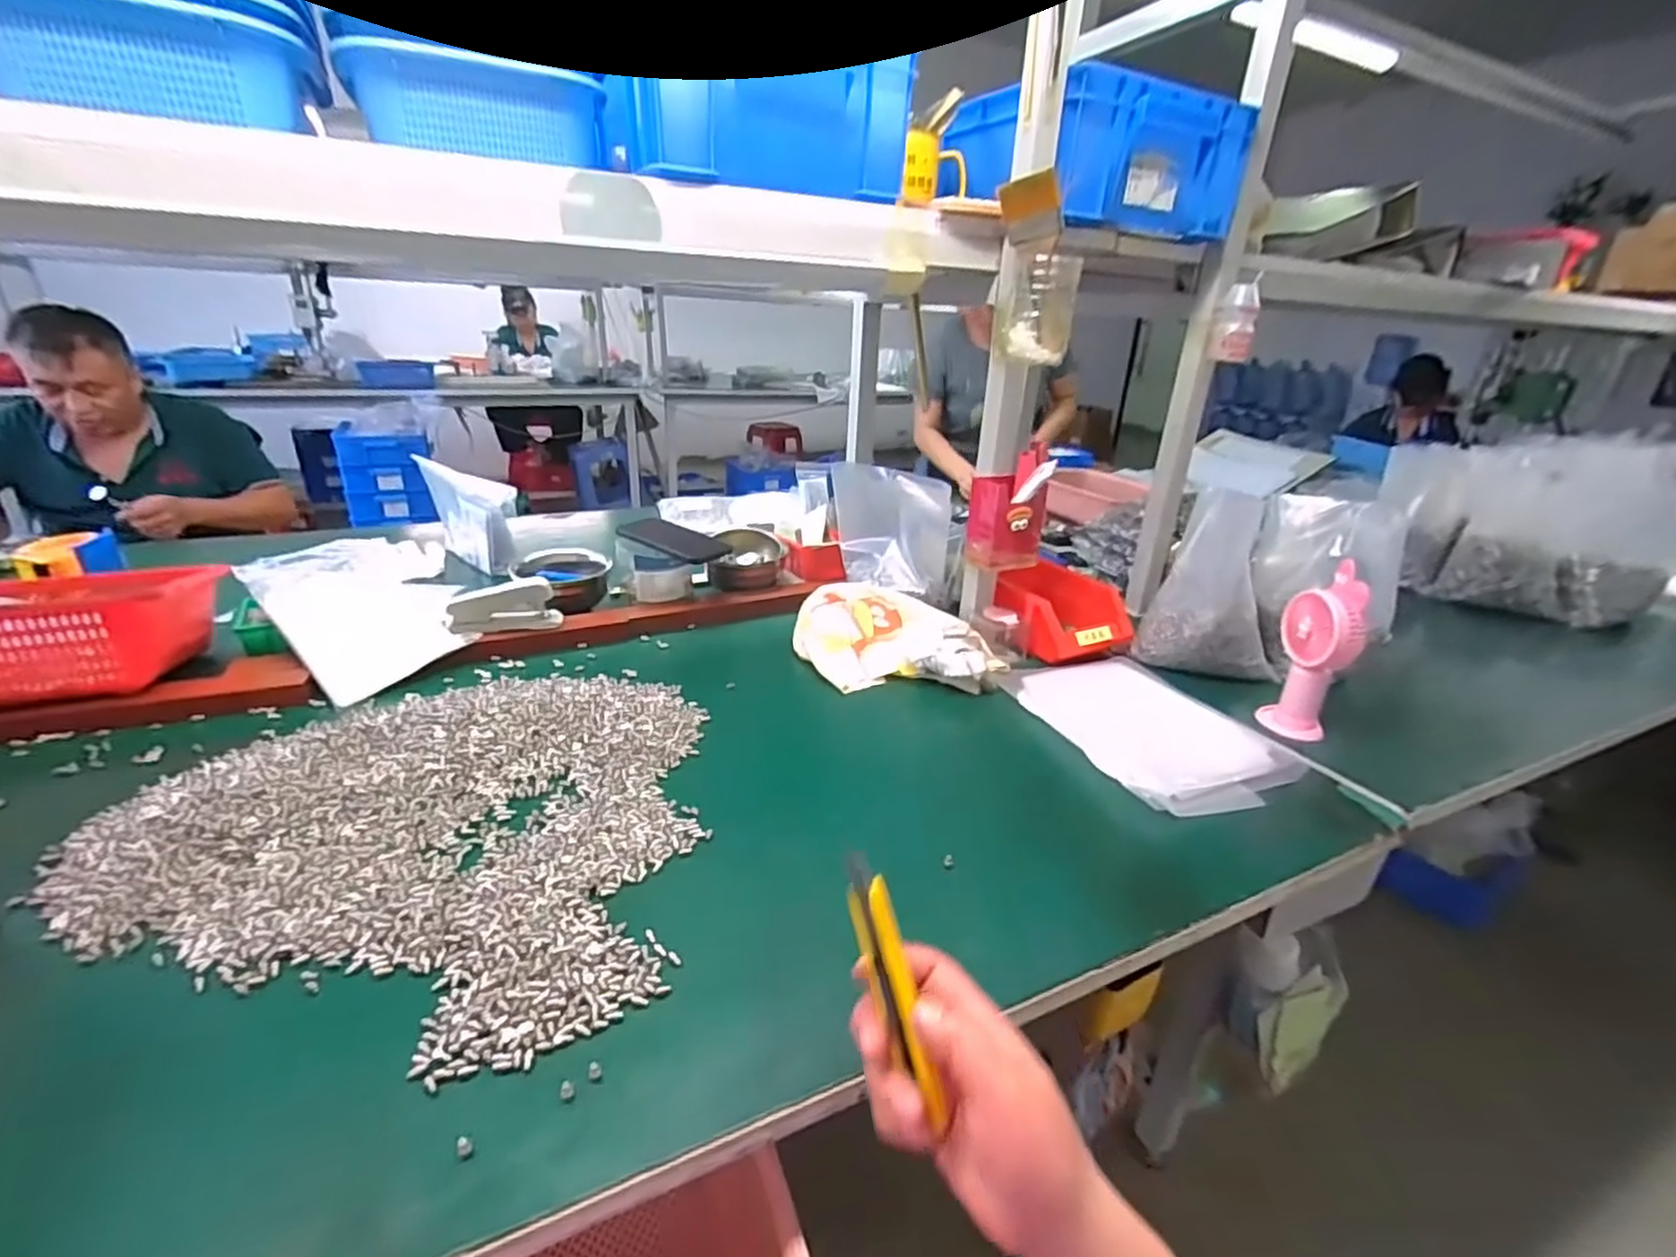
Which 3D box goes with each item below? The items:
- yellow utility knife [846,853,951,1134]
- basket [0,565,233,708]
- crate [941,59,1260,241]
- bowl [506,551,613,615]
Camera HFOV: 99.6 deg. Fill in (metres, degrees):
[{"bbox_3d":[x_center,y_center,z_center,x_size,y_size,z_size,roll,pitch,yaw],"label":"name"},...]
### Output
[{"bbox_3d":[0.025,0.160,0.321,0.018,0.119,0.012,-14,-4,-29],"label":"yellow utility knife"},{"bbox_3d":[-0.803,0.005,0.691,0.284,0.090,0.177,-7,27,-18],"label":"basket"},{"bbox_3d":[0.298,-0.546,0.842,0.289,0.132,0.263,-11,28,-28],"label":"crate"},{"bbox_3d":[-0.360,-0.062,0.944,0.109,0.070,0.110,1,26,-1],"label":"bowl"}]

